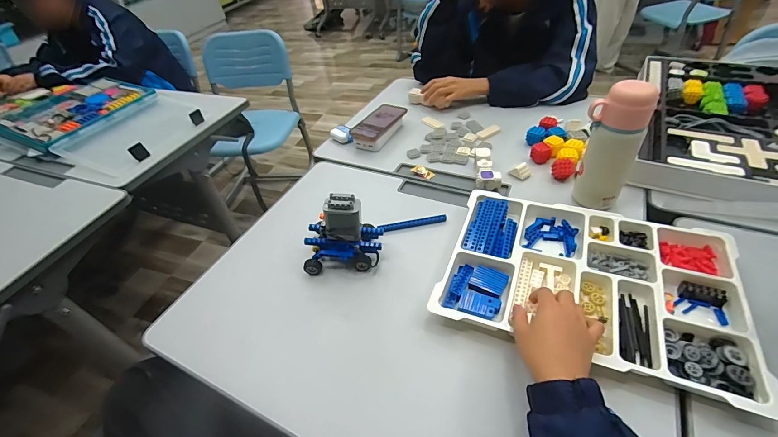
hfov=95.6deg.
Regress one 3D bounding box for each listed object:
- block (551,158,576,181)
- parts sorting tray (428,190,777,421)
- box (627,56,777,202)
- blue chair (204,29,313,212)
[{"bbox_3d":[0.339,-0.097,0.688,0.040,0.035,0.031,18,49,24],"label":"block"},{"bbox_3d":[0.275,0.081,0.504,0.368,0.031,0.255,12,47,20],"label":"parts sorting tray"},{"bbox_3d":[0.679,-0.207,0.723,0.294,0.042,0.544,16,49,23],"label":"box"},{"bbox_3d":[-0.630,-0.416,1.571,0.423,0.655,0.458,1,44,9],"label":"blue chair"}]

